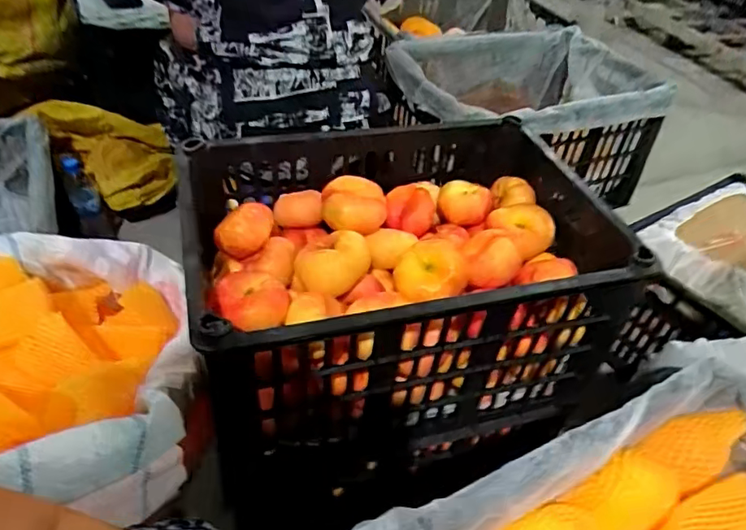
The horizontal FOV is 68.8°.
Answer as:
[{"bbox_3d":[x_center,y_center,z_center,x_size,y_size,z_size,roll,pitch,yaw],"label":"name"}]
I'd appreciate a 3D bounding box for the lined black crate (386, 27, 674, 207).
[{"bbox_3d":[0.310,-0.311,1.174,0.523,0.263,0.393,-17,47,-24],"label":"lined black crate"}]

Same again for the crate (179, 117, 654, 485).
[{"bbox_3d":[0.023,0.023,0.787,0.518,0.345,0.421,-8,44,-16],"label":"crate"}]

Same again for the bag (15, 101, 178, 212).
[{"bbox_3d":[-0.667,-0.277,1.364,0.310,0.188,0.210,-8,44,-16],"label":"bag"}]

